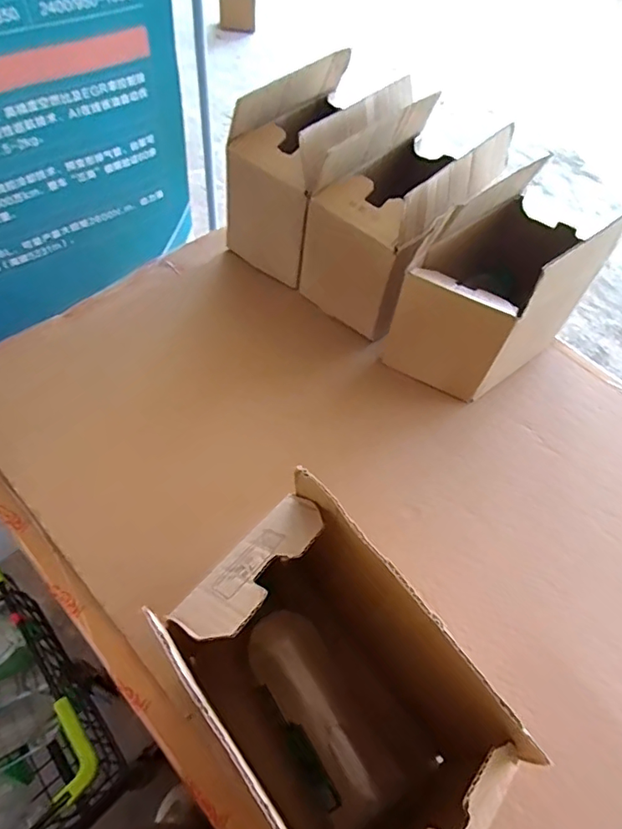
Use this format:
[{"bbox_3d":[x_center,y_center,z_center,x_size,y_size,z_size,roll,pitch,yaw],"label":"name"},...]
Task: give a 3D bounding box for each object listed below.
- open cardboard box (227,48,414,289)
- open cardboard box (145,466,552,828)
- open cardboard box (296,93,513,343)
[{"bbox_3d":[0.007,-0.335,0.728,0.145,0.208,0.218,35,60,16],"label":"open cardboard box"},{"bbox_3d":[0.005,0.198,0.387,0.145,0.229,0.215,-34,66,-21],"label":"open cardboard box"},{"bbox_3d":[0.115,-0.257,0.692,0.163,0.207,0.222,35,62,17],"label":"open cardboard box"}]

